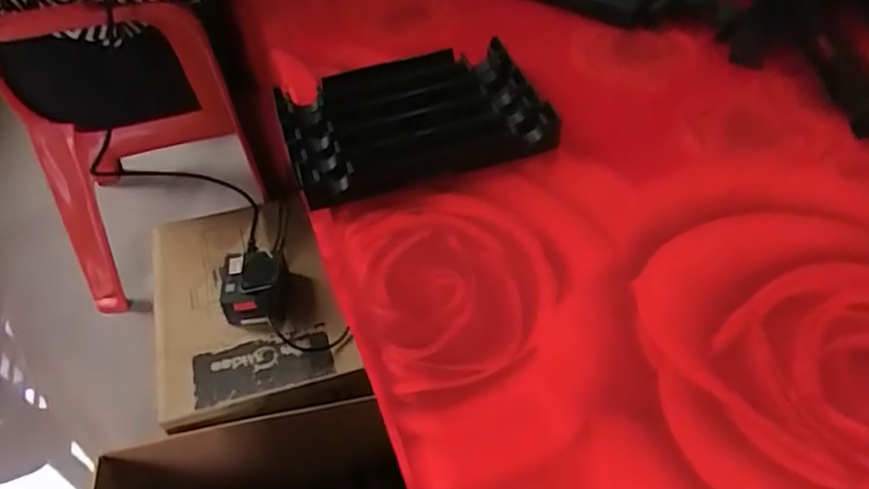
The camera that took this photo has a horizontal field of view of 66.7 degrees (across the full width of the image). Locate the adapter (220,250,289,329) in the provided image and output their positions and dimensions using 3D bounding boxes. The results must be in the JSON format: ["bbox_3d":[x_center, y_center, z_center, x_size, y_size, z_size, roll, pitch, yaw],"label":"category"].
[{"bbox_3d":[-0.219,0.050,0.803,0.078,0.048,0.100,-11,48,-7],"label":"adapter"}]

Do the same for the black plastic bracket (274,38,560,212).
[{"bbox_3d":[0.000,-0.066,0.501,0.200,0.031,0.028,-15,49,-10],"label":"black plastic bracket"}]

